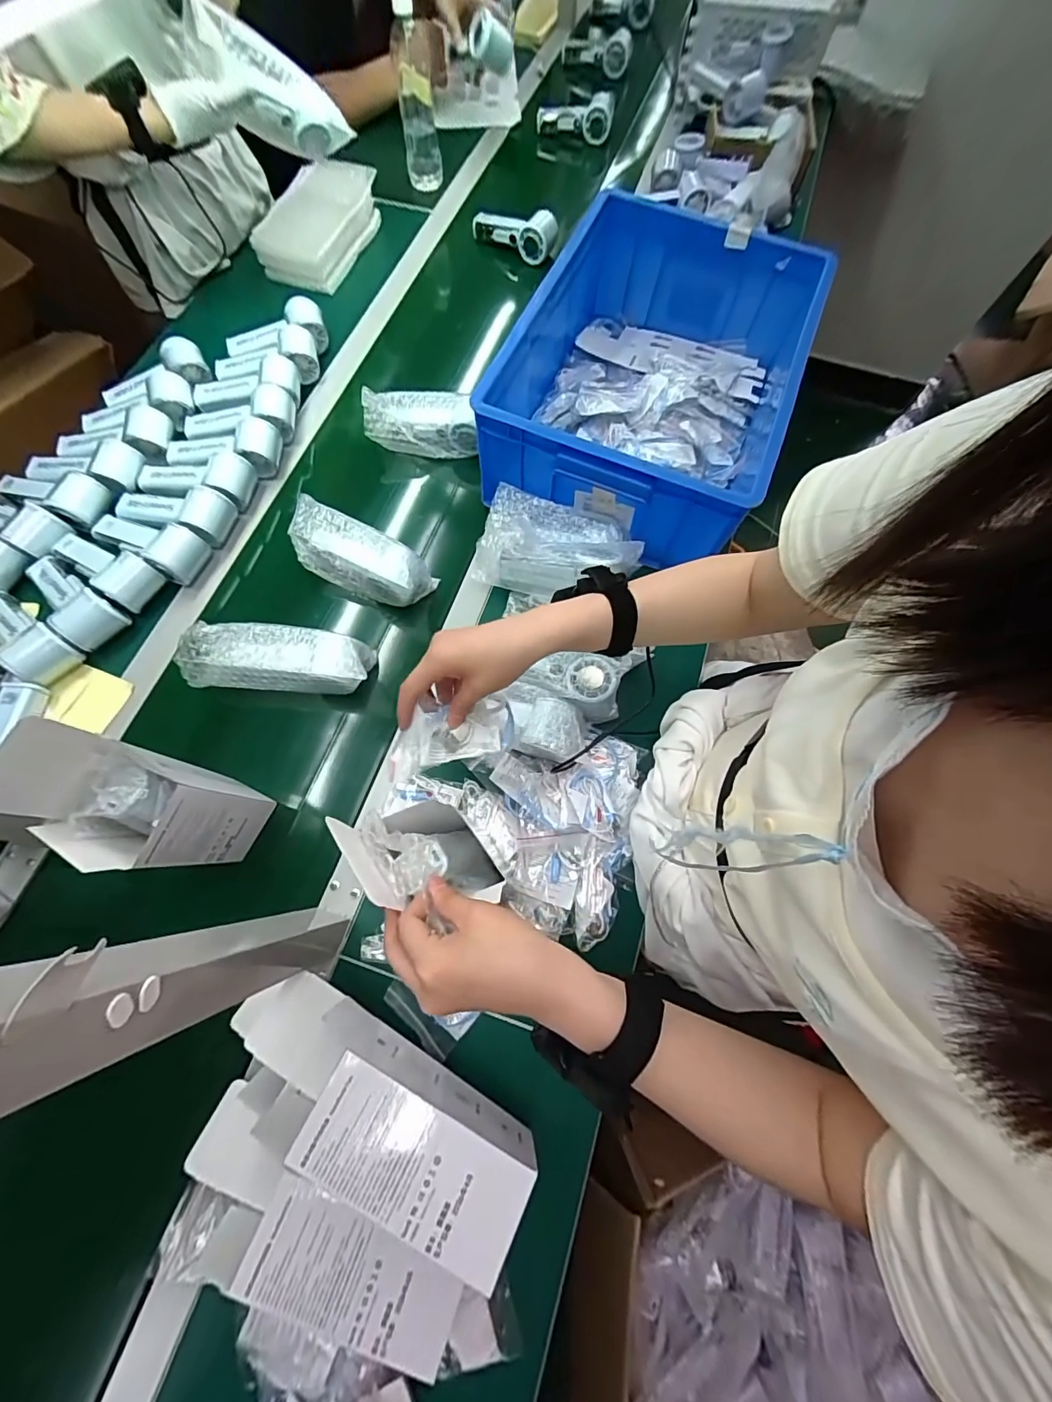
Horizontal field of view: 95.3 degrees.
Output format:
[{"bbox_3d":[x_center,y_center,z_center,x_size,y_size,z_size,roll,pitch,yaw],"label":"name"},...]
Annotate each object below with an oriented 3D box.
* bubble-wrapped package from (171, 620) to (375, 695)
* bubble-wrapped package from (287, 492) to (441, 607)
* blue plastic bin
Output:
[{"bbox_3d":[-0.287,-0.051,0.564,0.200,0.063,0.068,3,71,-2],"label":"bubble-wrapped package"},{"bbox_3d":[-0.218,-0.186,0.625,0.188,0.067,0.071,25,72,6],"label":"bubble-wrapped package"},{"bbox_3d":[0.165,-0.444,0.661,0.366,0.151,0.454,23,72,5],"label":"blue plastic bin"}]

